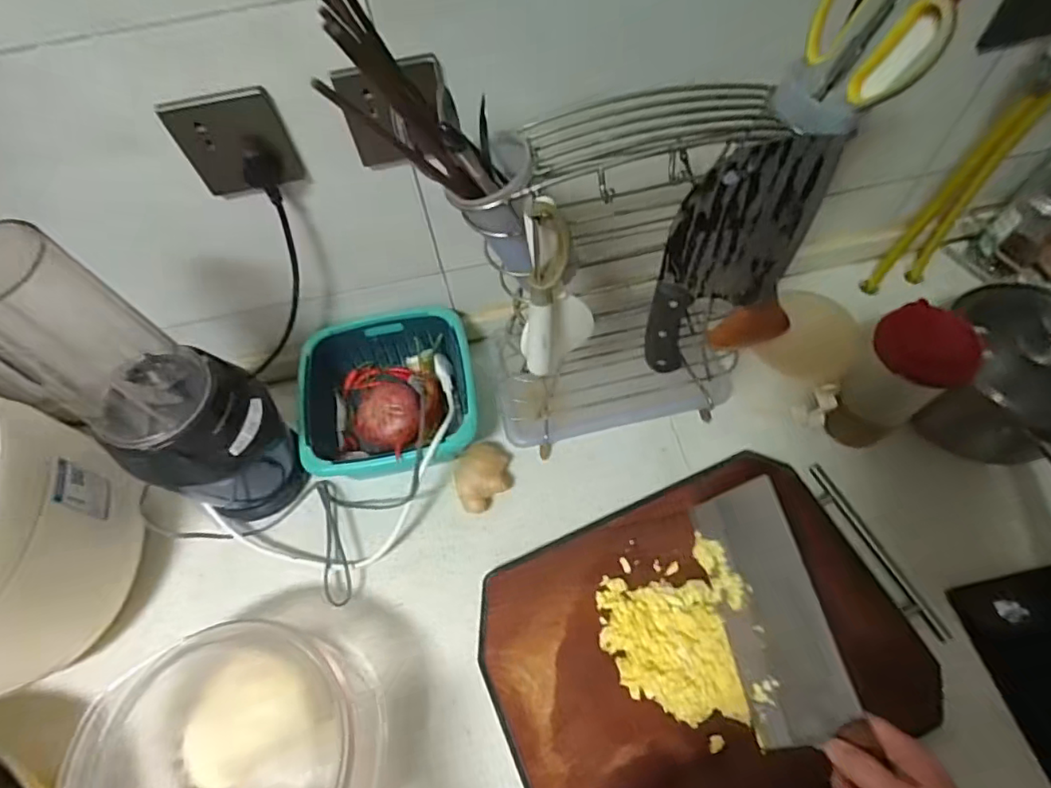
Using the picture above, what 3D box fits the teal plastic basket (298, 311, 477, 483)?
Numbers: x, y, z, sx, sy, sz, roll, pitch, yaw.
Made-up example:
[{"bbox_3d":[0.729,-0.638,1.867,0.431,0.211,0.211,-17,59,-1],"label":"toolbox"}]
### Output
[{"bbox_3d":[-0.160,0.006,0.677,0.198,0.082,0.201,-9,61,-1],"label":"teal plastic basket"}]

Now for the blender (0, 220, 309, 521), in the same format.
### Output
[{"bbox_3d":[-0.329,0.010,0.522,0.117,0.368,0.128,32,68,19],"label":"blender"}]

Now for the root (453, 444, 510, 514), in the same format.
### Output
[{"bbox_3d":[-0.048,0.093,0.646,0.073,0.040,0.070,-2,61,3],"label":"root"}]

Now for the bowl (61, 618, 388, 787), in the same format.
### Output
[{"bbox_3d":[-0.256,0.322,0.489,0.230,0.114,0.195,-19,62,-7],"label":"bowl"}]

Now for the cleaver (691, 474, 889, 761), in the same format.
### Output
[{"bbox_3d":[0.212,0.227,0.441,0.015,0.088,0.319,18,48,-35],"label":"cleaver"}]

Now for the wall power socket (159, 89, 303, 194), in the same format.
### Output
[{"bbox_3d":[-0.246,-0.213,0.477,0.085,0.080,0.016,-15,61,-4],"label":"wall power socket"}]

